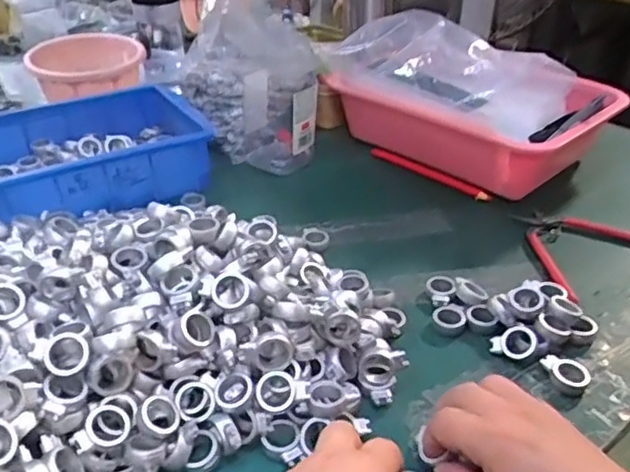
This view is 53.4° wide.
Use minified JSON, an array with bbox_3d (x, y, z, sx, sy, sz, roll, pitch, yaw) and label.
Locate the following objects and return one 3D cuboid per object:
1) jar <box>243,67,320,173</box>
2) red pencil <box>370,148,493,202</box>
[{"bbox_3d":[-0.040,-0.132,0.730,0.082,0.098,0.095,-3,33,-6],"label":"jar"},{"bbox_3d":[0.124,-0.071,0.702,0.163,0.011,0.013,28,41,35],"label":"red pencil"}]

